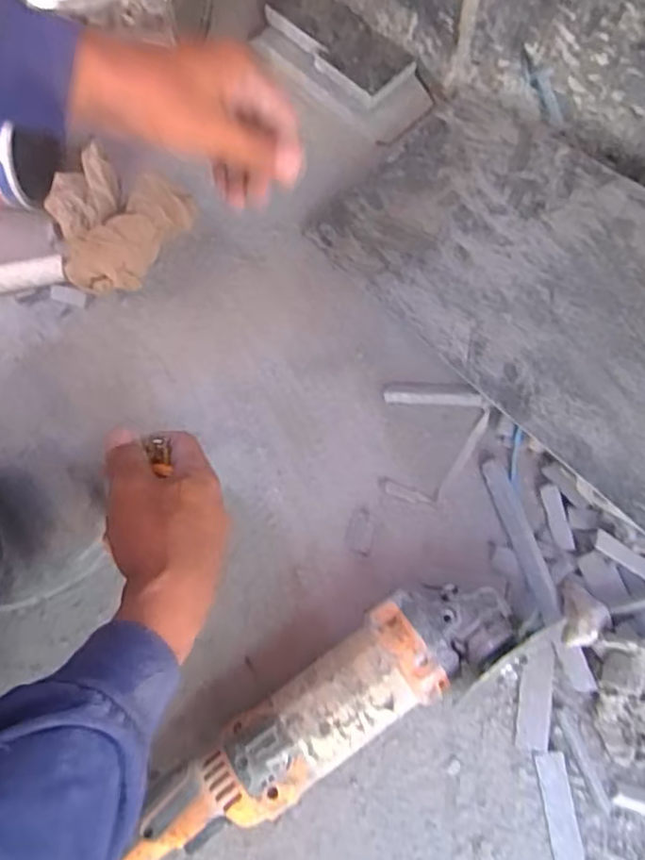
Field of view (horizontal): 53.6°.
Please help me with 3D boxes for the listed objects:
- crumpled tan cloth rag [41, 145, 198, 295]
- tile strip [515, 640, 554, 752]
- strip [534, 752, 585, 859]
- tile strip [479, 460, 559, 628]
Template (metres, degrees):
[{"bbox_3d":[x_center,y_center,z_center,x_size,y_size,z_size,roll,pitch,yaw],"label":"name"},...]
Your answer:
[{"bbox_3d":[-0.193,-0.182,0.588,0.124,0.079,0.116,16,71,6],"label":"crumpled tan cloth rag"},{"bbox_3d":[0.167,0.207,0.496,0.024,0.006,0.077,11,72,4],"label":"tile strip"},{"bbox_3d":[0.177,0.292,0.468,0.022,0.005,0.098,-7,72,-2],"label":"strip"},{"bbox_3d":[0.166,0.088,0.528,0.023,0.013,0.136,-16,72,-5],"label":"tile strip"}]

